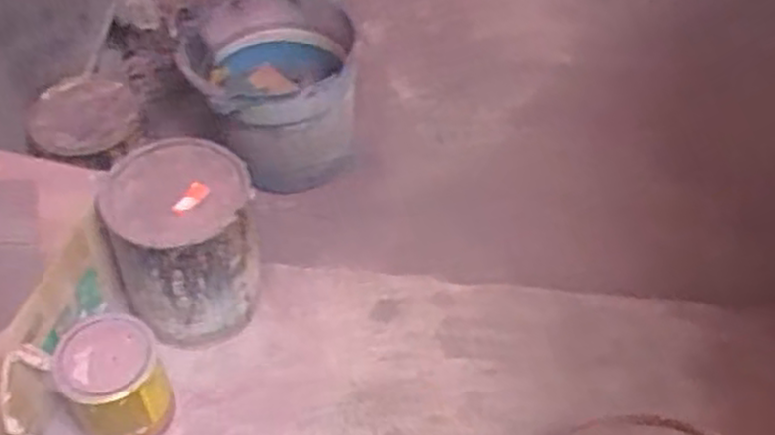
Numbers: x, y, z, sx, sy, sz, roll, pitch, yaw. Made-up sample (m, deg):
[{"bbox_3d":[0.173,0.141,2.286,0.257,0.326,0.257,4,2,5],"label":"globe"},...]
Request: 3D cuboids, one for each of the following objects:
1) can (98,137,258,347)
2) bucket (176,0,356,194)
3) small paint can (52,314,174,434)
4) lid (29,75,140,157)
[{"bbox_3d":[-0.231,0.034,0.916,0.151,0.199,0.149,-2,50,2],"label":"can"},{"bbox_3d":[-0.178,-0.207,1.205,0.231,0.228,0.250,-2,50,2],"label":"bucket"},{"bbox_3d":[-0.284,0.176,0.837,0.098,0.126,0.097,-2,50,2],"label":"small paint can"},{"bbox_3d":[-0.392,-0.132,1.044,0.150,0.033,0.138,0,46,0],"label":"lid"}]

